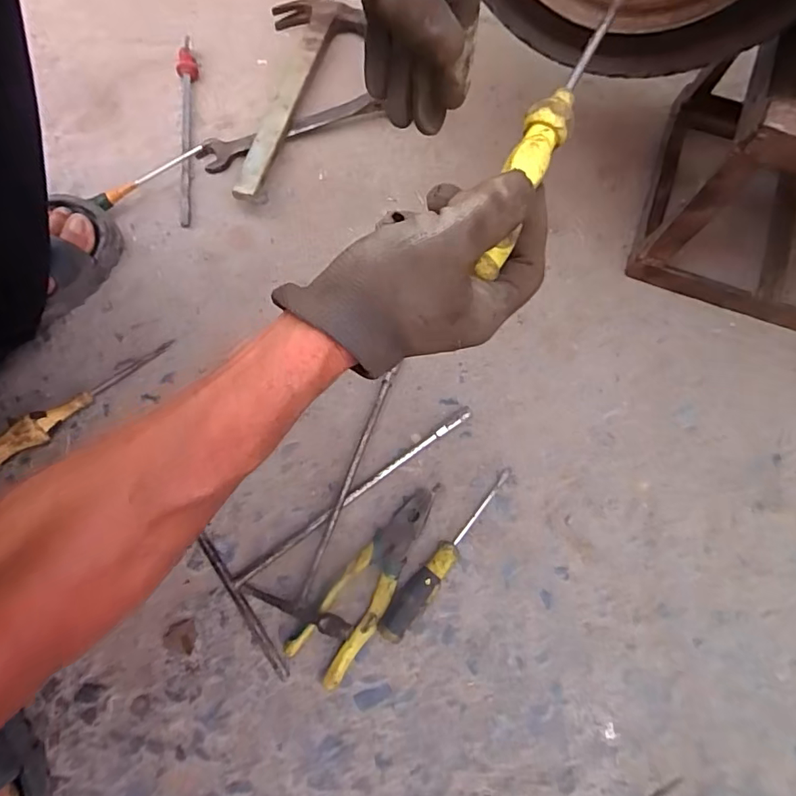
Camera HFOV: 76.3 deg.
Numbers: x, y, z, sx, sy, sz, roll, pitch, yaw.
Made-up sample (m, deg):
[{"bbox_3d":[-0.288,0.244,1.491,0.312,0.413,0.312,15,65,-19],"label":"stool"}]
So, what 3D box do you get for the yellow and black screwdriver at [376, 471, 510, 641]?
[{"bbox_3d":[0.049,0.146,0.480,0.025,0.024,0.189,39,77,9],"label":"yellow and black screwdriver"}]

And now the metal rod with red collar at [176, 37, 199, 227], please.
[{"bbox_3d":[-0.258,-0.339,0.626,0.027,0.017,0.282,-8,74,-4],"label":"metal rod with red collar"}]

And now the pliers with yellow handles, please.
[{"bbox_3d":[-0.024,0.170,0.473,0.055,0.016,0.187,35,76,8],"label":"pliers with yellow handles"}]

